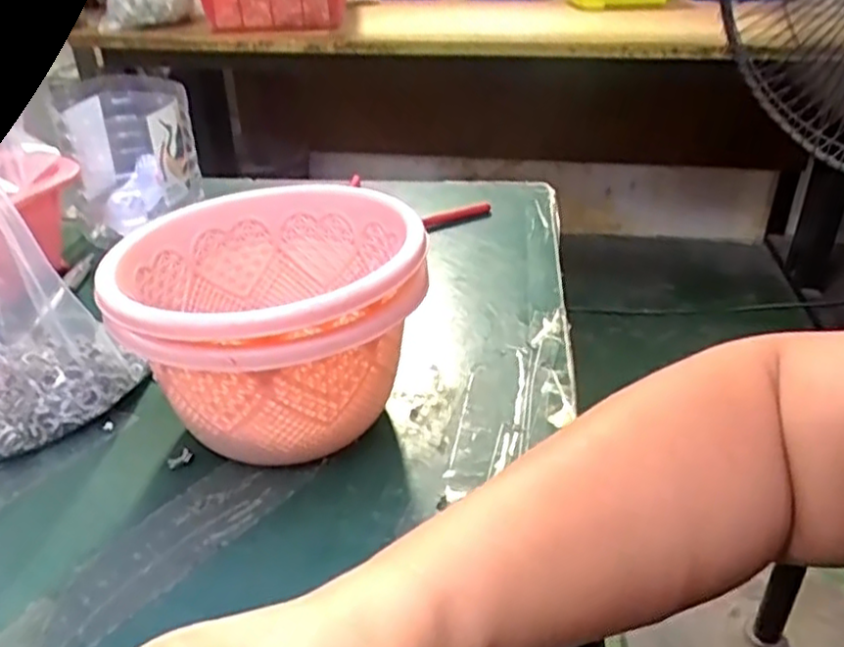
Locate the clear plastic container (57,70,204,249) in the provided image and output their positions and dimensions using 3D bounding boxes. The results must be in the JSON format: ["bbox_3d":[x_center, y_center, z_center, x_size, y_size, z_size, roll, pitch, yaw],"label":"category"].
[{"bbox_3d":[-0.233,-0.134,0.575,0.096,0.119,0.065,-12,33,-17],"label":"clear plastic container"}]

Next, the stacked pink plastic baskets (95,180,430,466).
[{"bbox_3d":[-0.071,0.005,0.357,0.136,0.104,0.139,-13,33,-18],"label":"stacked pink plastic baskets"}]

